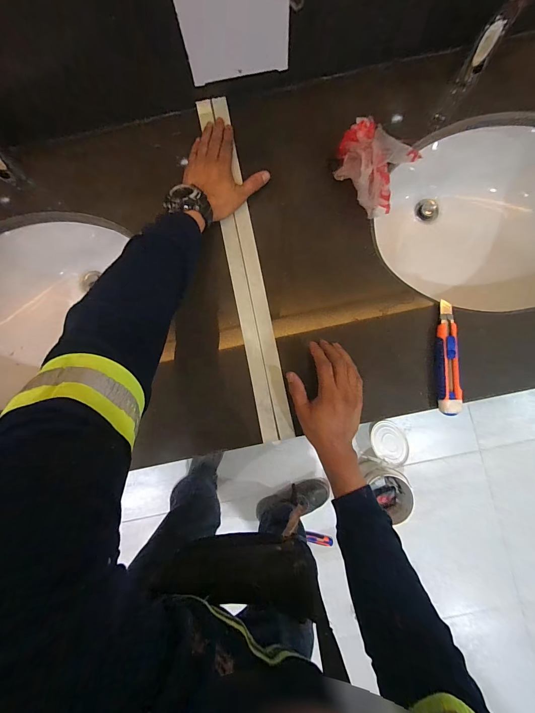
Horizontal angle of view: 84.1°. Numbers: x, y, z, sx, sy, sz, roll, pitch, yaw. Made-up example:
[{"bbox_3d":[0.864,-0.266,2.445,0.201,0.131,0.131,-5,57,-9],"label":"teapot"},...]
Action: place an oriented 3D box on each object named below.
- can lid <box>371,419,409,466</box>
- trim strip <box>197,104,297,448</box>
[{"bbox_3d":[0.499,0.352,1.205,0.152,0.015,0.176,-7,69,-12],"label":"can lid"},{"bbox_3d":[-0.037,-0.152,0.494,0.052,0.007,0.580,-11,86,0],"label":"trim strip"}]

